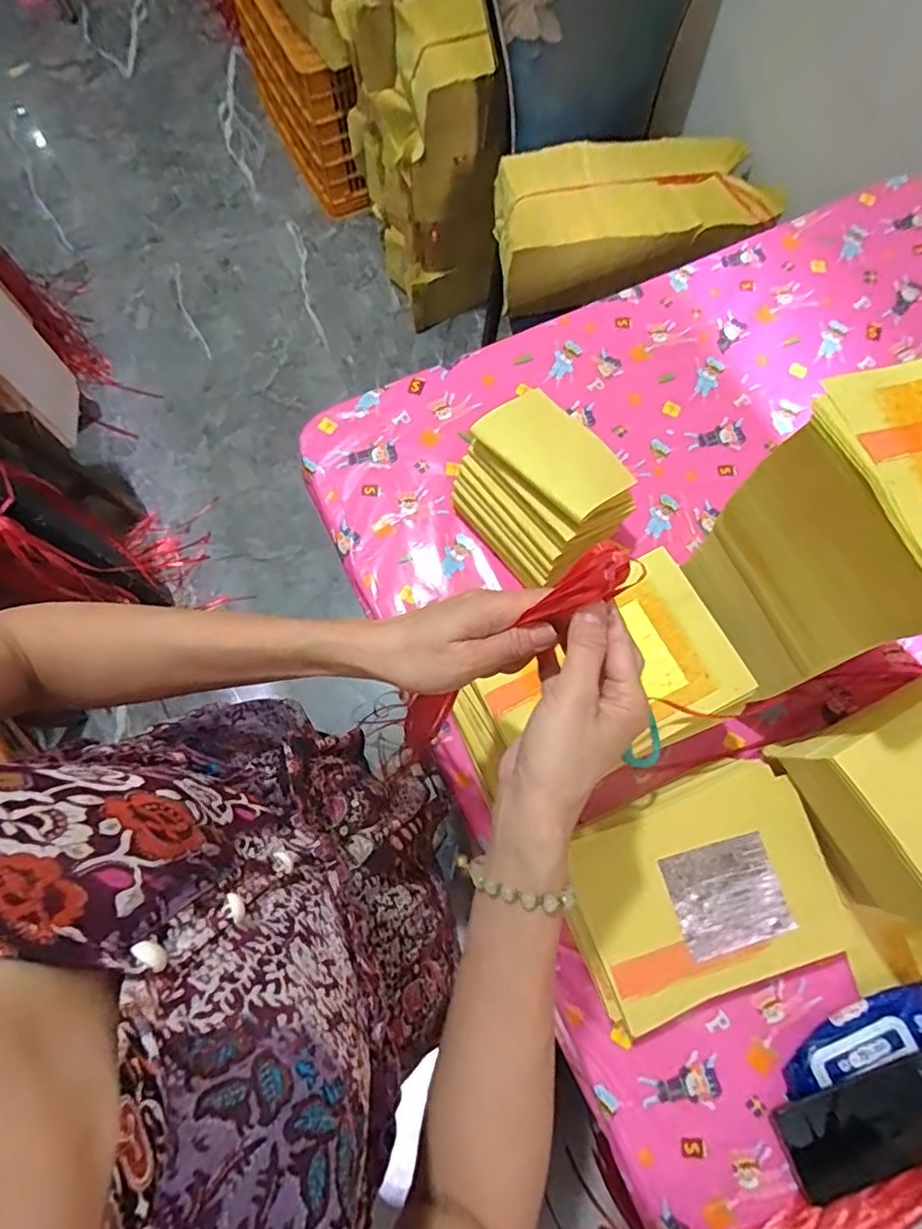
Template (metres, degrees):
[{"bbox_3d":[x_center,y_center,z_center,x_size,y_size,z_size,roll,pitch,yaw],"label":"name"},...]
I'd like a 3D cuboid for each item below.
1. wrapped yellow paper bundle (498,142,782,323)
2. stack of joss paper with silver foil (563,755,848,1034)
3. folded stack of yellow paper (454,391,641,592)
[{"bbox_3d":[0.312,-0.734,1.138,0.485,0.145,0.252,-8,77,-3],"label":"wrapped yellow paper bundle"},{"bbox_3d":[0.226,0.266,0.592,0.239,0.056,0.178,-18,77,-6],"label":"stack of joss paper with silver foil"},{"bbox_3d":[0.087,-0.134,0.673,0.145,0.136,0.173,-39,80,-10],"label":"folded stack of yellow paper"}]

